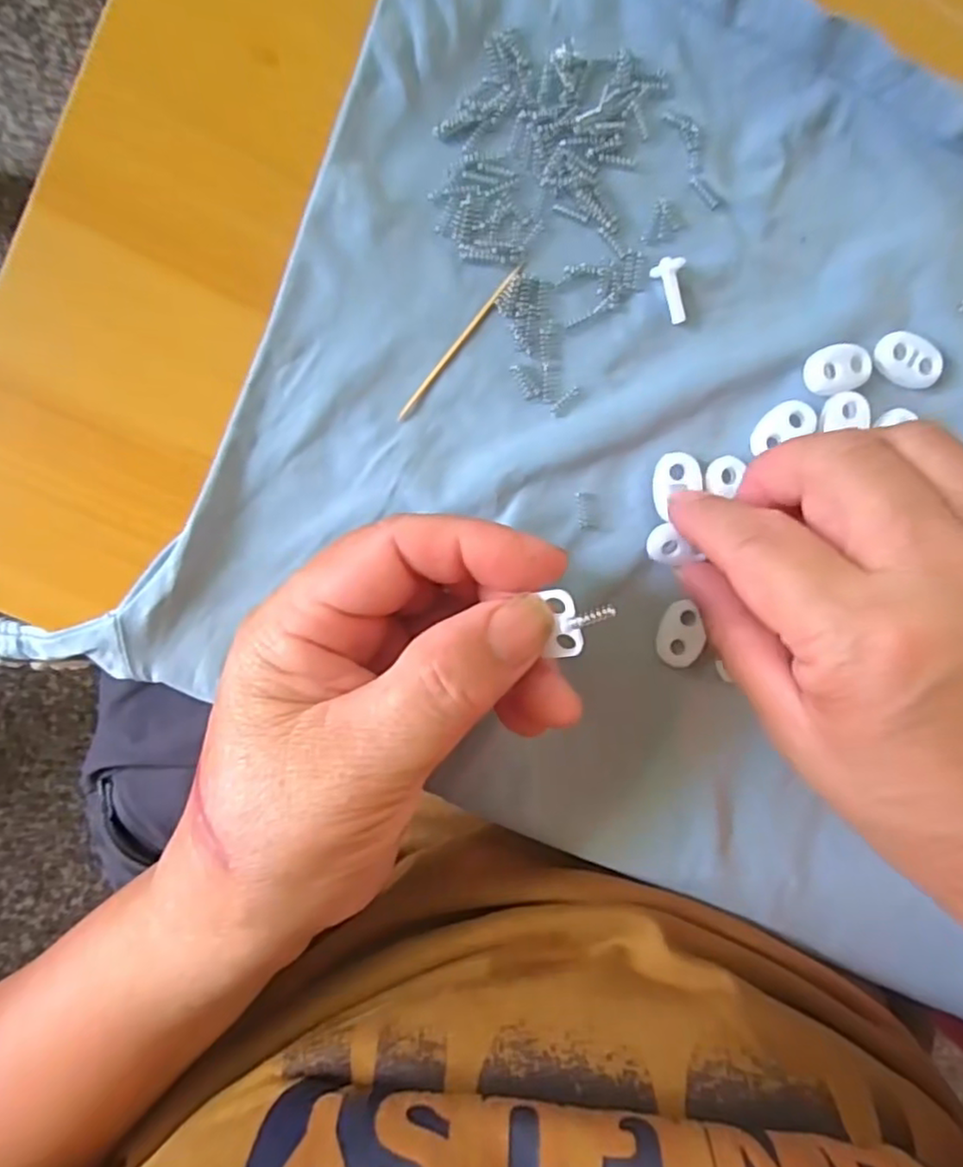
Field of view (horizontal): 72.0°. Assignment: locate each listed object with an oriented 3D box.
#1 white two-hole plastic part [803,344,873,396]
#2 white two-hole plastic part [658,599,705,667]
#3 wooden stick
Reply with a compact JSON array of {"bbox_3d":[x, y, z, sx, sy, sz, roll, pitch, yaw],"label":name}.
[{"bbox_3d":[0.115,-0.069,0.213,0.021,0.005,0.015,-15,96,-3],"label":"white two-hole plastic part"},{"bbox_3d":[0.066,0.017,0.219,0.014,0.004,0.022,13,94,-5],"label":"white two-hole plastic part"},{"bbox_3d":[-0.007,-0.075,0.206,0.004,0.004,0.059,39,92,-6],"label":"wooden stick"}]

